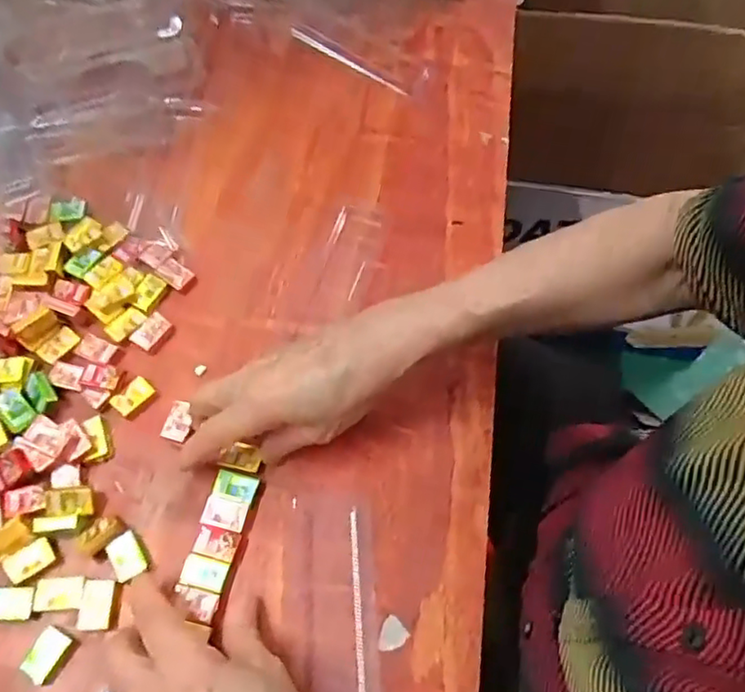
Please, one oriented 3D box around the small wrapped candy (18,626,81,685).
[{"bbox_3d":[-0.173,0.166,0.341,0.019,0.009,0.025,25,66,11],"label":"small wrapped candy"}]

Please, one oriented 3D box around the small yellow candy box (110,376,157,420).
[{"bbox_3d":[-0.153,0.033,0.406,0.016,0.008,0.025,41,70,18],"label":"small yellow candy box"}]

